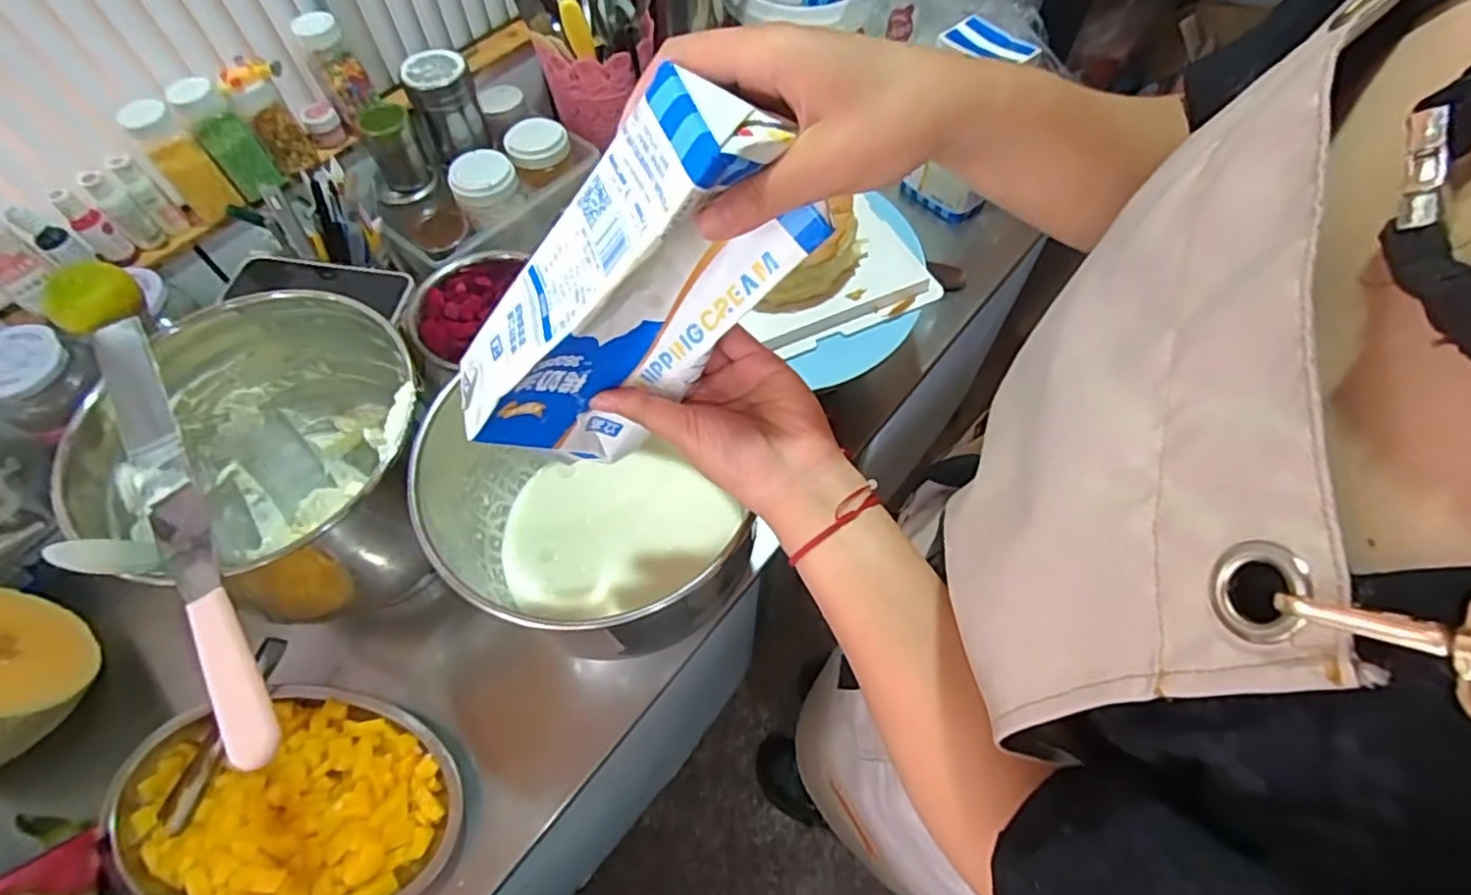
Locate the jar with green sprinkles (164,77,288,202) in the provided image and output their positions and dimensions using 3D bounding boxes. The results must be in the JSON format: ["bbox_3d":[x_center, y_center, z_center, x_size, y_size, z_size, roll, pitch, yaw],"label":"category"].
[{"bbox_3d":[-0.477,-0.290,0.635,0.048,0.099,0.040,-34,66,-18],"label":"jar with green sprinkles"}]

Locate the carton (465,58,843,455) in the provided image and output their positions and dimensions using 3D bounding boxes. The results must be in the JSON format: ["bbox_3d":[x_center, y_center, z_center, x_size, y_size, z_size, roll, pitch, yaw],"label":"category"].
[{"bbox_3d":[-0.053,-0.076,0.332,0.092,0.204,0.060,4,51,-44],"label":"carton"}]

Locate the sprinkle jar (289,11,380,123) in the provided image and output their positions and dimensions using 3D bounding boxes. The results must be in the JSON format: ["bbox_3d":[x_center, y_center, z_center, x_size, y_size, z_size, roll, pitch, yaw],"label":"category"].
[{"bbox_3d":[-0.399,-0.379,0.674,0.049,0.090,0.039,-29,65,-16],"label":"sprinkle jar"}]

